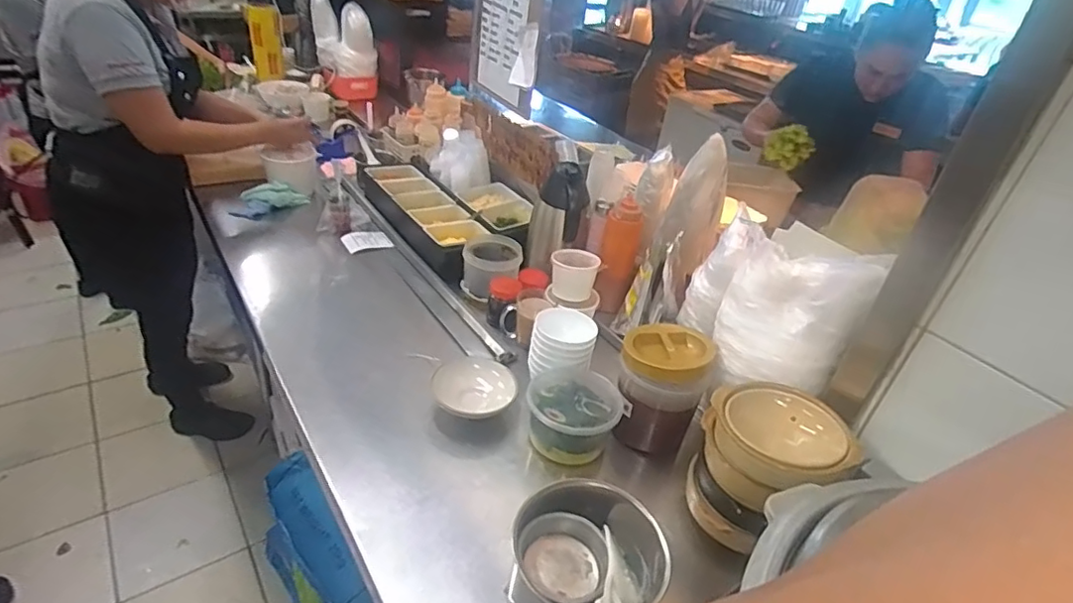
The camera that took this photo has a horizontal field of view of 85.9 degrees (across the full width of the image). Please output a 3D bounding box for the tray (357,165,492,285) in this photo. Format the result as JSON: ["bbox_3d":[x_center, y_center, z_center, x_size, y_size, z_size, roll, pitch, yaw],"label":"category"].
[{"bbox_3d":[-0.274,-0.214,1.408,0.156,0.075,0.509,-19,42,-32],"label":"tray"}]

